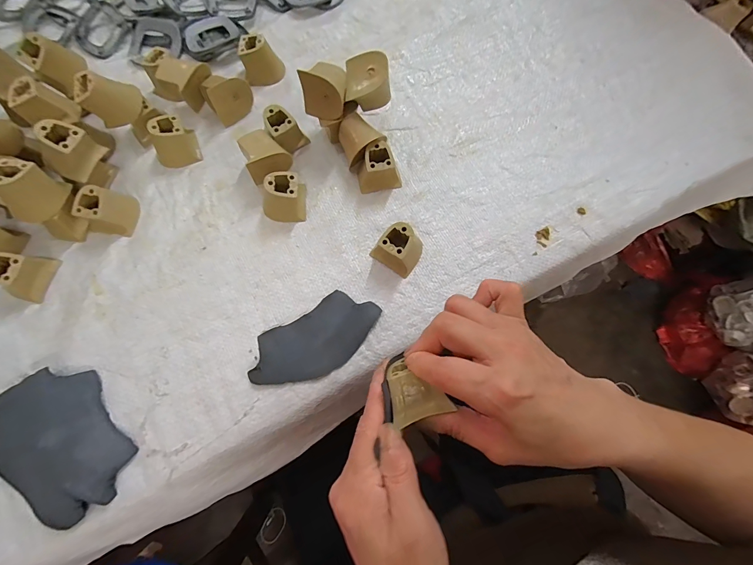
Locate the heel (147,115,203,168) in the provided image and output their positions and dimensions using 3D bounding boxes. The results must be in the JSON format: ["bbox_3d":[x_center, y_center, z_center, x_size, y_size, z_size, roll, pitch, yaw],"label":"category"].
[{"bbox_3d":[-0.215,-0.149,0.351,0.041,0.037,0.040,-22,75,-7],"label":"heel"}]

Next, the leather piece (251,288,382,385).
[{"bbox_3d":[-0.055,0.053,0.310,0.123,0.006,0.061,-30,75,-10],"label":"leather piece"}]

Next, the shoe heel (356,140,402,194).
[{"bbox_3d":[0.003,-0.117,0.346,0.044,0.037,0.033,-7,74,-2],"label":"shoe heel"}]

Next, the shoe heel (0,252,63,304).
[{"bbox_3d":[-0.327,-0.010,0.308,0.030,0.037,0.042,20,74,5],"label":"shoe heel"}]

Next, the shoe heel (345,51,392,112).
[{"bbox_3d":[-0.009,-0.201,0.335,0.044,0.036,0.039,-6,74,-2],"label":"shoe heel"}]

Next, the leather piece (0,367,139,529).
[{"bbox_3d":[-0.262,0.130,0.276,0.083,0.020,0.124,-38,77,-11],"label":"leather piece"}]

